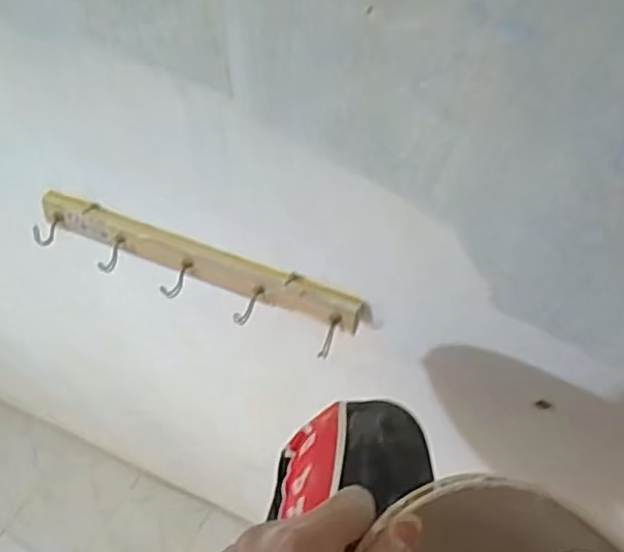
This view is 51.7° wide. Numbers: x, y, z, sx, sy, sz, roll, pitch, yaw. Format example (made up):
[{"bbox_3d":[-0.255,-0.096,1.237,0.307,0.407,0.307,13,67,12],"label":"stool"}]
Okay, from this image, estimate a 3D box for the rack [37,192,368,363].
[{"bbox_3d":[-0.144,-0.007,0.722,0.419,0.060,0.065,20,61,15],"label":"rack"}]

